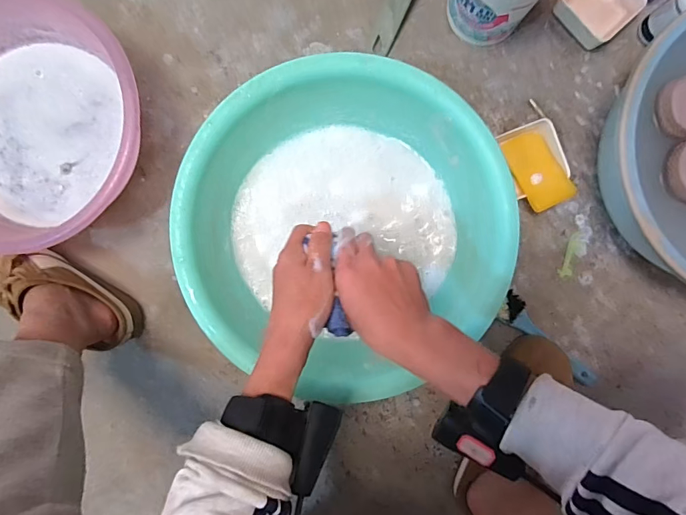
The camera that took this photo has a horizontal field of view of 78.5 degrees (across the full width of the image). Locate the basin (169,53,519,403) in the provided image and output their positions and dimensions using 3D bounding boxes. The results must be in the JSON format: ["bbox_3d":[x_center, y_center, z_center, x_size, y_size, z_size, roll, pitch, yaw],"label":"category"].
[{"bbox_3d":[0.004,-0.034,0.509,0.356,0.137,0.342,0,90,1],"label":"basin"}]

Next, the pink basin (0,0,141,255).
[{"bbox_3d":[-0.389,-0.166,0.528,0.297,0.103,0.307,0,90,1],"label":"pink basin"}]

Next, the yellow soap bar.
[{"bbox_3d":[0.256,-0.118,0.555,0.059,0.023,0.110,-25,73,7],"label":"yellow soap bar"}]

